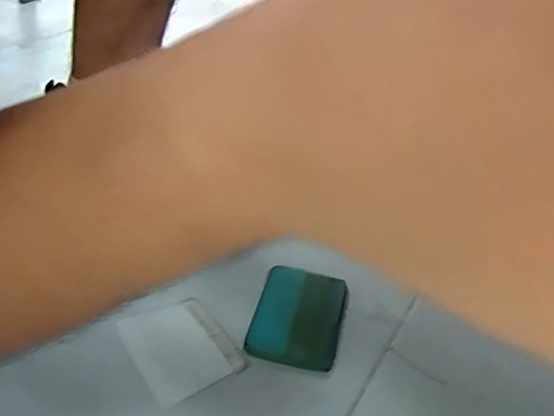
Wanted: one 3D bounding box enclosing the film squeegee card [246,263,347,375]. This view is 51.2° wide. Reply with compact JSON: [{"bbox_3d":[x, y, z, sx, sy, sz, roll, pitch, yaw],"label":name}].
[{"bbox_3d":[0.020,0.096,0.521,0.077,0.008,0.121,11,32,7],"label":"film squeegee card"}]

